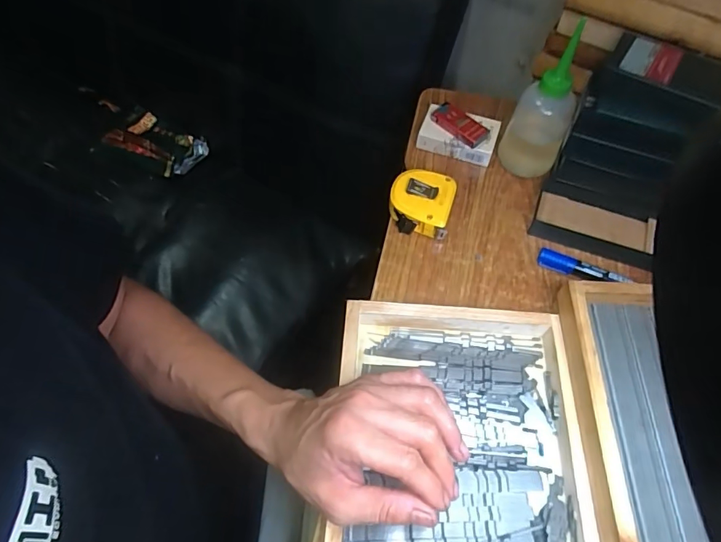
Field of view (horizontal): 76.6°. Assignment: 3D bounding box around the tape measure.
[{"bbox_3d":[0.066,-0.074,0.493,0.064,0.030,0.067,15,61,6],"label":"tape measure"}]

